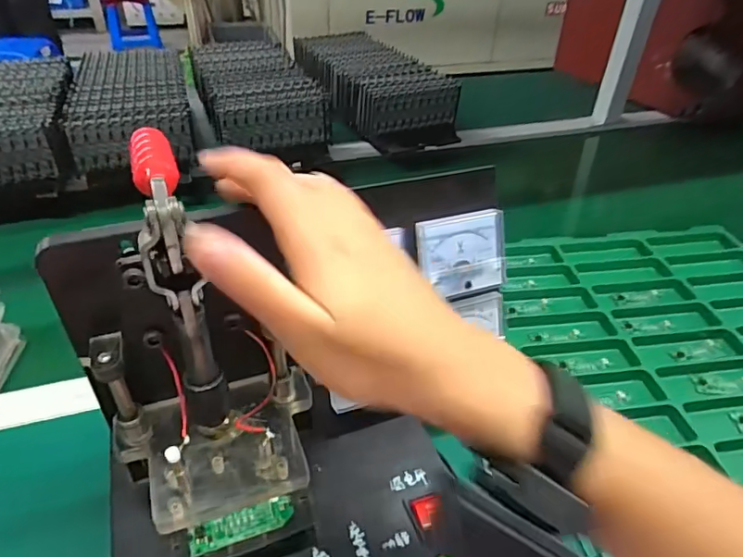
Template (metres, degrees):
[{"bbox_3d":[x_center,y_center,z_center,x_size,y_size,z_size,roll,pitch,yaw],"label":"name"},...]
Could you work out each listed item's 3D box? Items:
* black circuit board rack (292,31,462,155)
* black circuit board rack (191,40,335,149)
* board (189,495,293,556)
[{"bbox_3d":[-0.003,-0.365,1.001,0.196,0.090,0.383,-12,40,-18],"label":"black circuit board rack"},{"bbox_3d":[-0.216,-0.341,0.942,0.170,0.069,0.381,-14,40,-19],"label":"black circuit board rack"},{"bbox_3d":[-0.076,0.147,0.314,0.059,0.007,0.019,-12,40,-18],"label":"board"}]

